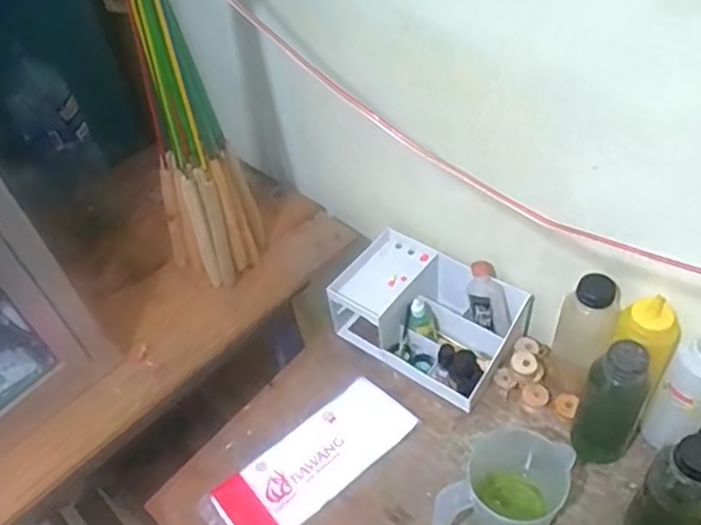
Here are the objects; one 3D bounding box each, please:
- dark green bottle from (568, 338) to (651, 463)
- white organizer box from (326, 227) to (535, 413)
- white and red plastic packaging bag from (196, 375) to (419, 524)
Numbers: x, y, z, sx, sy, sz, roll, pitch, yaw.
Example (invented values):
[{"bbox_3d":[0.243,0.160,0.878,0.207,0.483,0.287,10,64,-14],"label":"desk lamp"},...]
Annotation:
[{"bbox_3d":[0.289,0.160,0.705,0.071,0.181,0.057,28,56,29],"label":"dark green bottle"},{"bbox_3d":[0.106,0.070,0.885,0.232,0.096,0.157,28,56,29],"label":"white organizer box"},{"bbox_3d":[-0.049,0.250,0.799,0.266,0.015,0.106,-35,52,-23],"label":"white and red plastic packaging bag"}]

